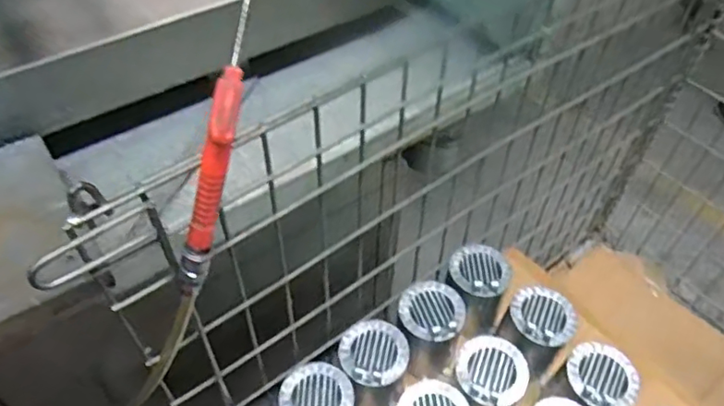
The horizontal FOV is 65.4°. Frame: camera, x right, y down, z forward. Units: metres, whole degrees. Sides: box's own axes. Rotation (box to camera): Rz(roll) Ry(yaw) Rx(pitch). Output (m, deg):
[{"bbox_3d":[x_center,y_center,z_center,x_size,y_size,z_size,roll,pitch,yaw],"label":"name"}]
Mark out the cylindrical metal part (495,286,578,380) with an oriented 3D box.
[{"bbox_3d":[0.238,0.176,0.782,0.085,0.107,0.088,21,52,14],"label":"cylindrical metal part"}]

